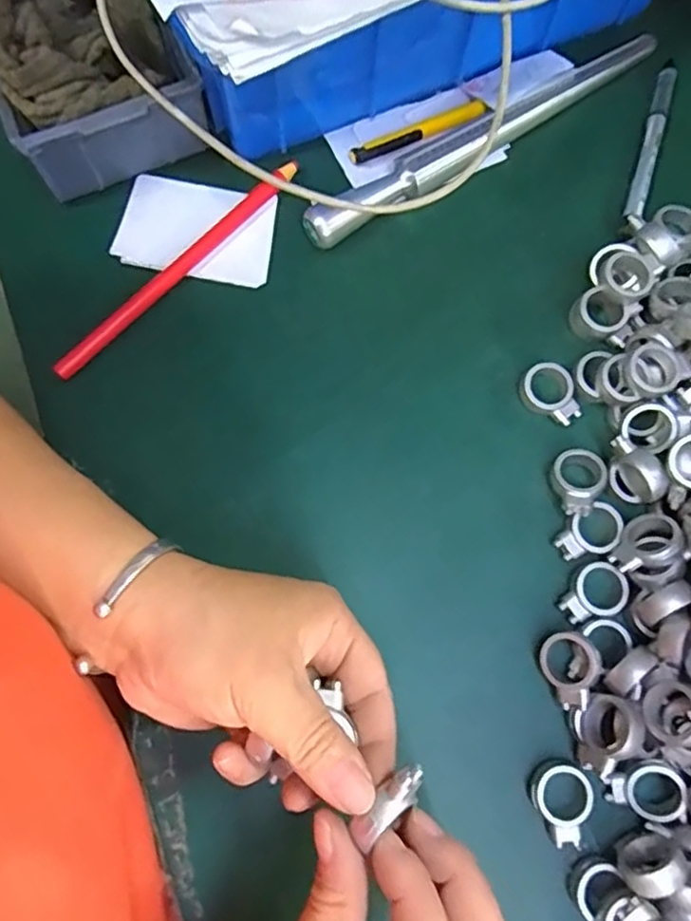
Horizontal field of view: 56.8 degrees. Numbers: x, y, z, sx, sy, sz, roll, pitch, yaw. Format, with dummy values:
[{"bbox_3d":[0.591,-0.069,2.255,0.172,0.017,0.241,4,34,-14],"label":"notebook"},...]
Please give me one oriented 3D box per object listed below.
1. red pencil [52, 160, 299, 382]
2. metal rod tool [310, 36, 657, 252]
[{"bbox_3d":[-0.088,-0.103,0.340,0.009,0.012,0.167,44,79,9],"label":"red pencil"},{"bbox_3d":[0.079,-0.178,0.354,0.229,0.020,0.019,-31,79,-8],"label":"metal rod tool"}]

